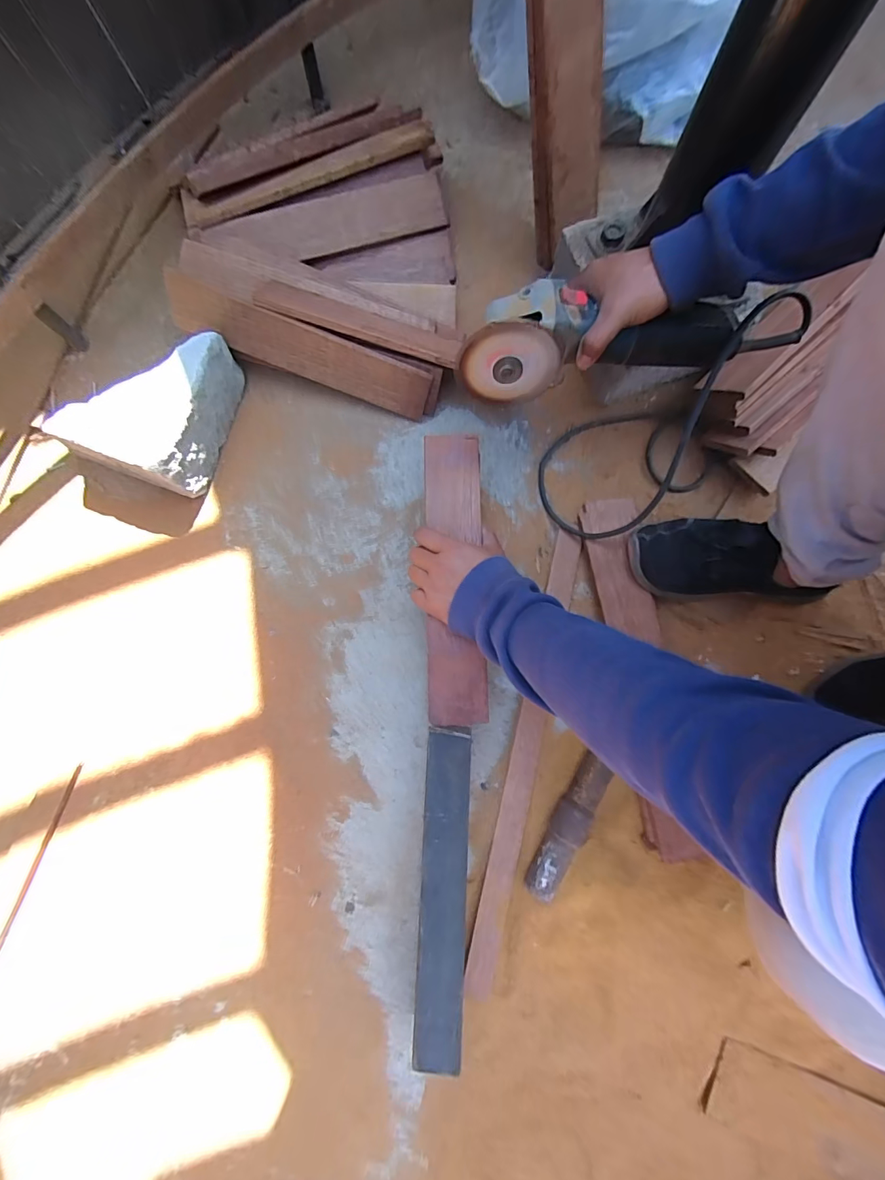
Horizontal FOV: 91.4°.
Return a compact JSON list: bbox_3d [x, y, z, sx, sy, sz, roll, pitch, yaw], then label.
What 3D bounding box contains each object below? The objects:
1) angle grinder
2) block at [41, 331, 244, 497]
[{"bbox_3d":[0.149,-0.259,0.438,0.261,0.075,0.083,-5,80,-3],"label":"angle grinder"},{"bbox_3d":[-0.373,-0.235,0.564,0.152,0.100,0.197,15,80,3],"label":"block"}]

